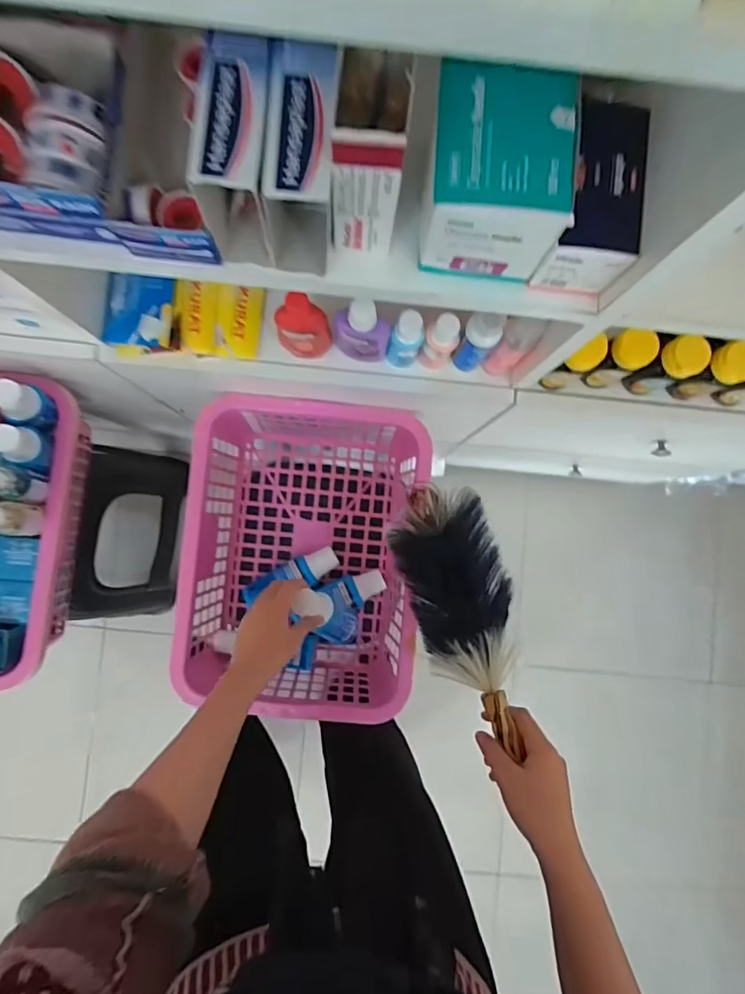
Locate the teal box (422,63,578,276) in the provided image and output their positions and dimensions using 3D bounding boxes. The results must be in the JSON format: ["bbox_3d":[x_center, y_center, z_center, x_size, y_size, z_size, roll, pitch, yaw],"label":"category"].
[{"bbox_3d":[0.080,-0.209,0.347,0.084,0.081,0.094,2,87,-3],"label":"teal box"}]

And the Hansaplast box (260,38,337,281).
[{"bbox_3d":[-0.050,-0.212,0.346,0.043,0.099,0.086,2,87,-3],"label":"Hansaplast box"}]

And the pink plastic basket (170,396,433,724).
[{"bbox_3d":[-0.097,0.081,0.744,0.303,0.151,0.404,5,86,-3],"label":"pink plastic basket"}]

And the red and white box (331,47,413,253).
[{"bbox_3d":[-0.002,-0.215,0.328,0.041,0.118,0.056,6,86,-2],"label":"red and white box"}]

